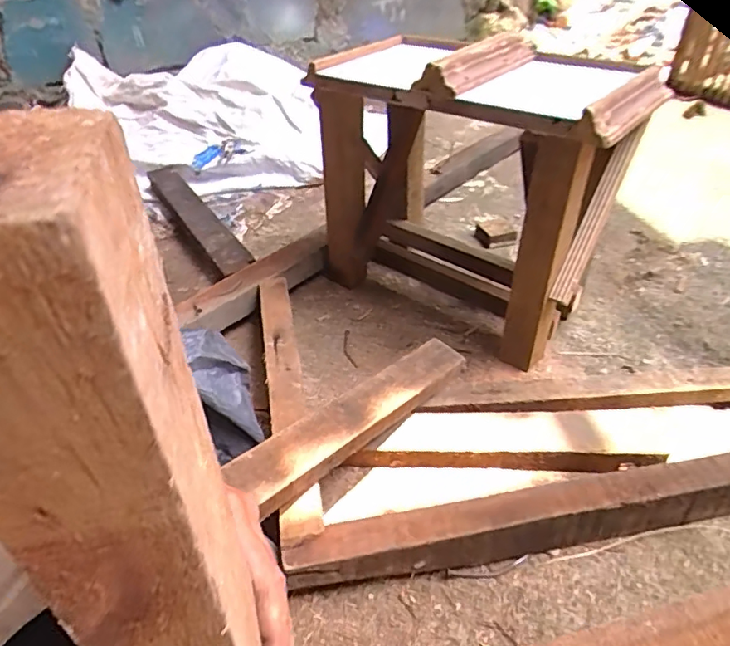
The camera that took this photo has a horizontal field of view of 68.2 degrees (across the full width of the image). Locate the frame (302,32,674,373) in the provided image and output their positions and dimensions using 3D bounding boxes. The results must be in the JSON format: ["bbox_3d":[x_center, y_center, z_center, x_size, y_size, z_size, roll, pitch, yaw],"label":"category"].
[{"bbox_3d":[0.123,-0.168,0.701,0.201,0.329,0.382,-32,46,-31],"label":"frame"}]

